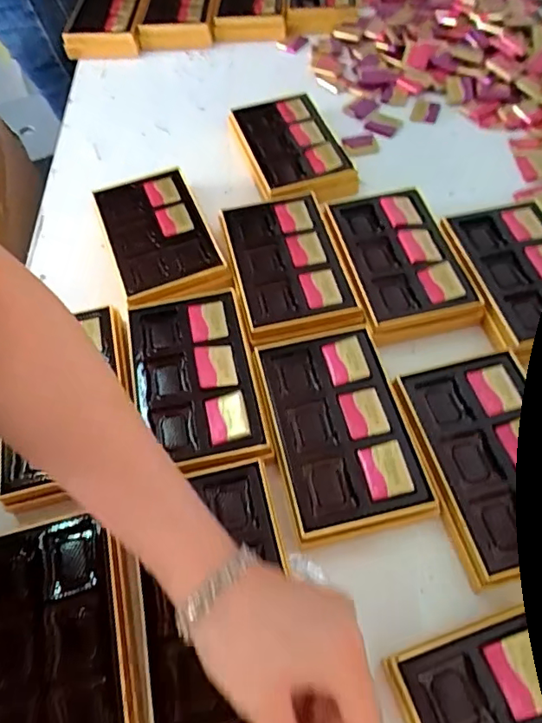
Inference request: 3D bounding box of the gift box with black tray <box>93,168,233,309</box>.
[{"bbox_3d":[-0.113,-0.120,0.546,0.097,0.039,0.173,-20,58,-9],"label":"gift box with black tray"}]

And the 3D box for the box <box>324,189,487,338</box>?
[{"bbox_3d":[0.122,-0.096,0.513,0.106,0.037,0.160,-12,57,-3],"label":"box"}]

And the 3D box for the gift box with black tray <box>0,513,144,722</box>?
[{"bbox_3d":[-0.141,0.191,0.348,0.108,0.036,0.159,-14,57,-5],"label":"gift box with black tray"}]

